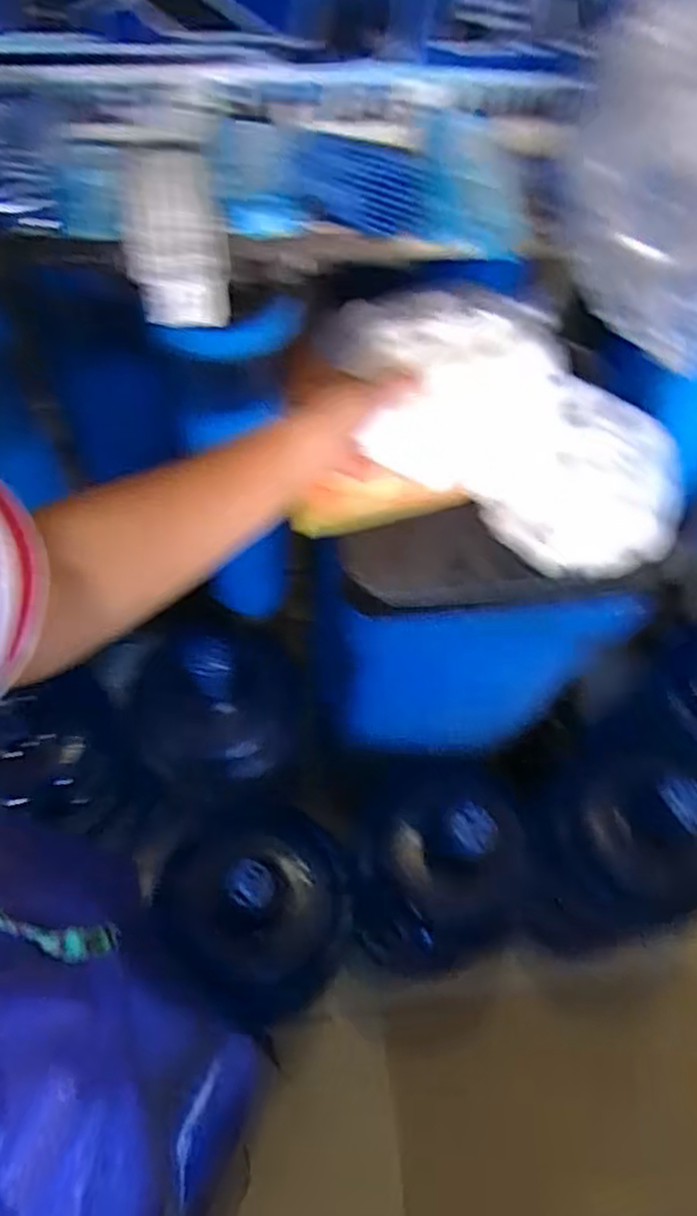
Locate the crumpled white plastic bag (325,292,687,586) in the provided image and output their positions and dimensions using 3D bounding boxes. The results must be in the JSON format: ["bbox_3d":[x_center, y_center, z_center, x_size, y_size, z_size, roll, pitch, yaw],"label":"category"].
[{"bbox_3d":[0.149,-0.166,0.673,0.334,0.130,0.169,31,60,-17],"label":"crumpled white plastic bag"}]

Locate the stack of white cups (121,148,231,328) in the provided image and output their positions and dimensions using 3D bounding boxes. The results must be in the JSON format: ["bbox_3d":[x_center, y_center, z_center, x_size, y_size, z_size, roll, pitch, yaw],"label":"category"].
[{"bbox_3d":[-0.129,-0.274,0.570,0.068,0.056,0.129,-9,77,-9],"label":"stack of white cups"}]

